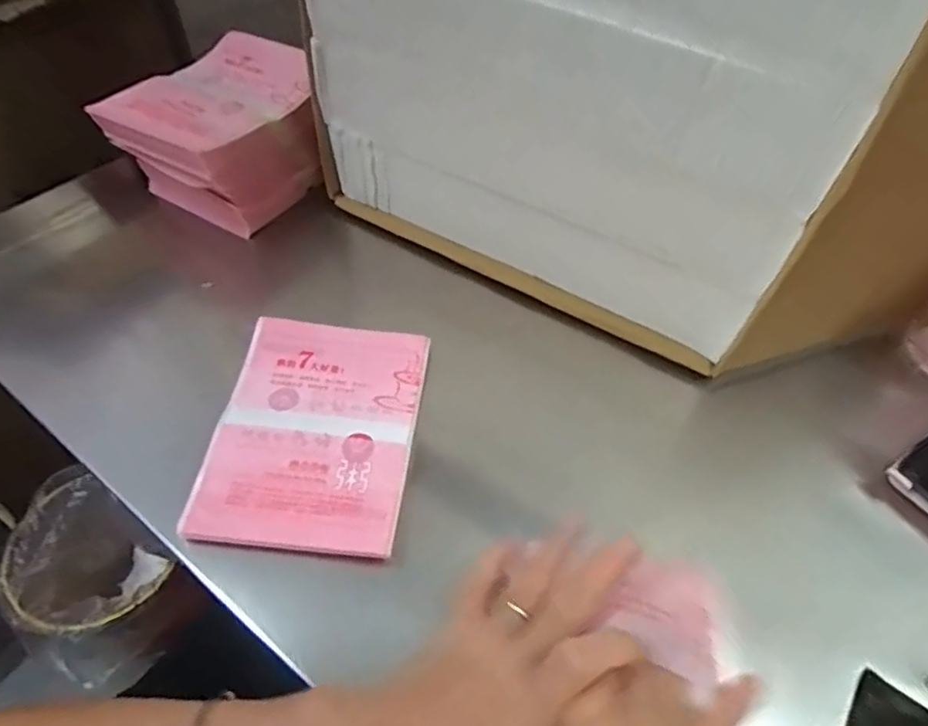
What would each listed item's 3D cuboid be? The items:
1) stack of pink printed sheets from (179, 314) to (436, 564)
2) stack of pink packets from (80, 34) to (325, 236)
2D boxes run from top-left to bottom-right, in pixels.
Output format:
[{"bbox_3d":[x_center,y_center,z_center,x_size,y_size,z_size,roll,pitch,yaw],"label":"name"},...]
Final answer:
[{"bbox_3d":[-0.096,0.042,0.396,0.122,0.014,0.162,6,53,3],"label":"stack of pink printed sheets"},{"bbox_3d":[-0.204,-0.201,0.540,0.132,0.091,0.164,32,58,21],"label":"stack of pink packets"}]

